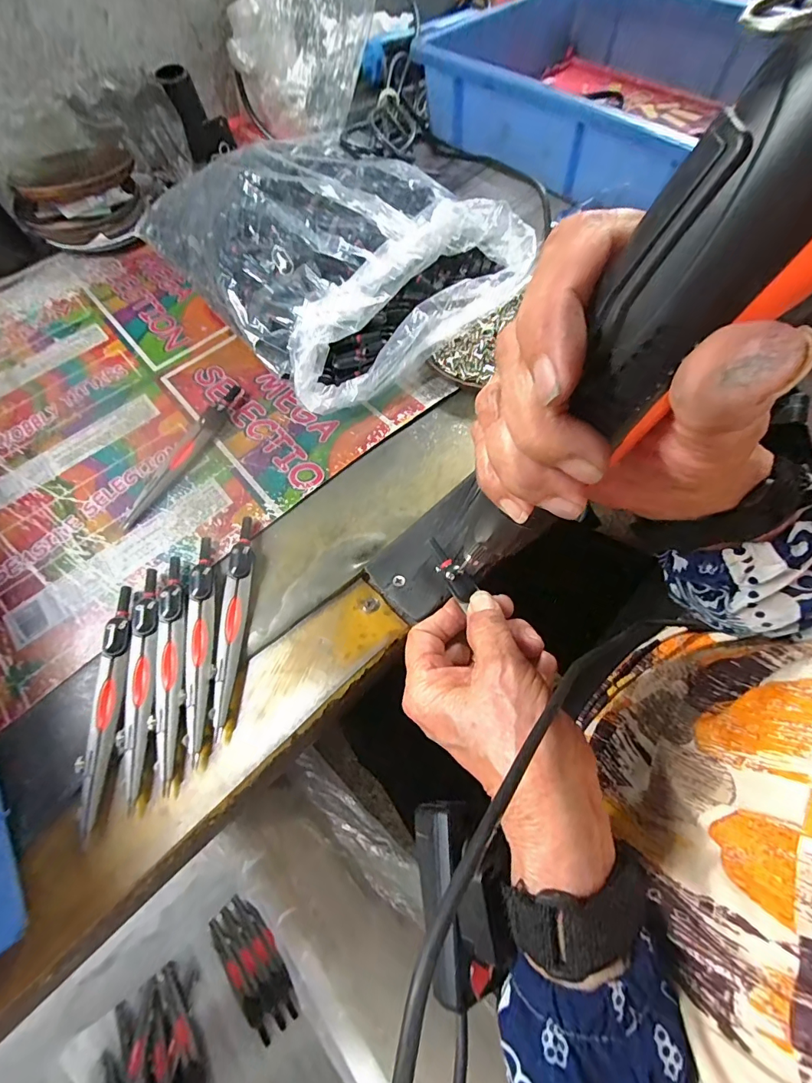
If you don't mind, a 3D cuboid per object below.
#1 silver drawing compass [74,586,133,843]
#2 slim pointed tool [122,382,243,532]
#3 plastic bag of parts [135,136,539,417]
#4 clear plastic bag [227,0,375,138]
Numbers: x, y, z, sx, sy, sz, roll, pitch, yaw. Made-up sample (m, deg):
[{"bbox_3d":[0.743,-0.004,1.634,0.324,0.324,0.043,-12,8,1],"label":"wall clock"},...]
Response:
[{"bbox_3d":[-0.164,0.086,0.242,0.014,0.011,0.127,-7,63,0],"label":"silver drawing compass"},{"bbox_3d":[-0.162,-0.066,0.319,0.014,0.013,0.131,22,66,14],"label":"slim pointed tool"},{"bbox_3d":[-0.061,-0.255,0.375,0.232,0.071,0.283,-35,66,-13],"label":"plastic bag of parts"},{"bbox_3d":[-0.107,-0.517,0.448,0.155,0.126,0.086,27,69,16],"label":"clear plastic bag"}]

